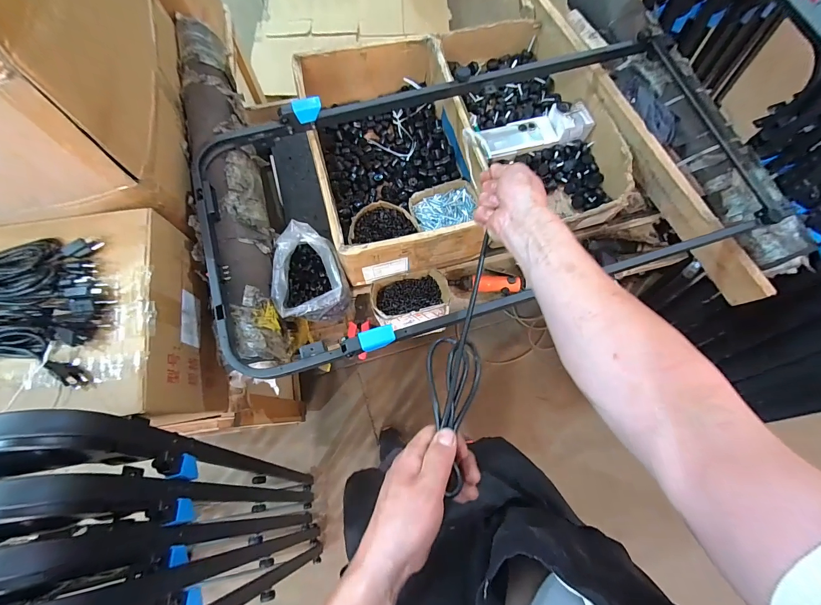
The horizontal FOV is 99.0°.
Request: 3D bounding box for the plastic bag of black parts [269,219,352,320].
[{"bbox_3d":[-0.208,-0.052,0.764,0.130,0.201,0.188,-14,74,-6],"label":"plastic bag of black parts"}]

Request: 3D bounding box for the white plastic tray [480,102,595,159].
[{"bbox_3d":[0.308,-0.432,0.878,0.277,0.052,0.092,-14,74,-6],"label":"white plastic tray"}]

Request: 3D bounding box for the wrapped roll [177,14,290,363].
[{"bbox_3d":[-0.379,-0.274,0.723,0.120,0.093,0.828,-17,74,-7],"label":"wrapped roll"}]

